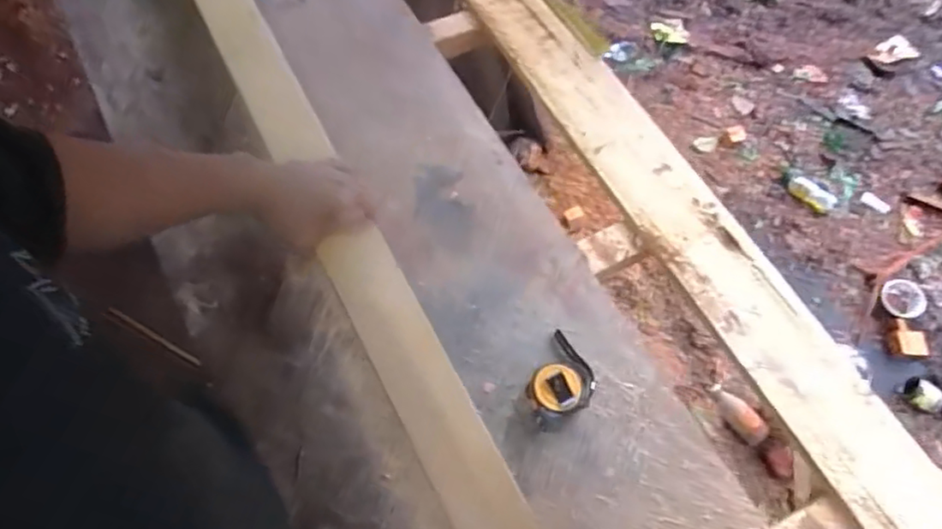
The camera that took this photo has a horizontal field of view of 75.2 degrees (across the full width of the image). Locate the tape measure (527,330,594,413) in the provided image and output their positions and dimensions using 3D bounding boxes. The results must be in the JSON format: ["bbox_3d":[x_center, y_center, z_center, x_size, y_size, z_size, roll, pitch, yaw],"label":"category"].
[{"bbox_3d":[0.111,0.127,0.697,0.069,0.040,0.098,30,65,7],"label":"tape measure"}]

